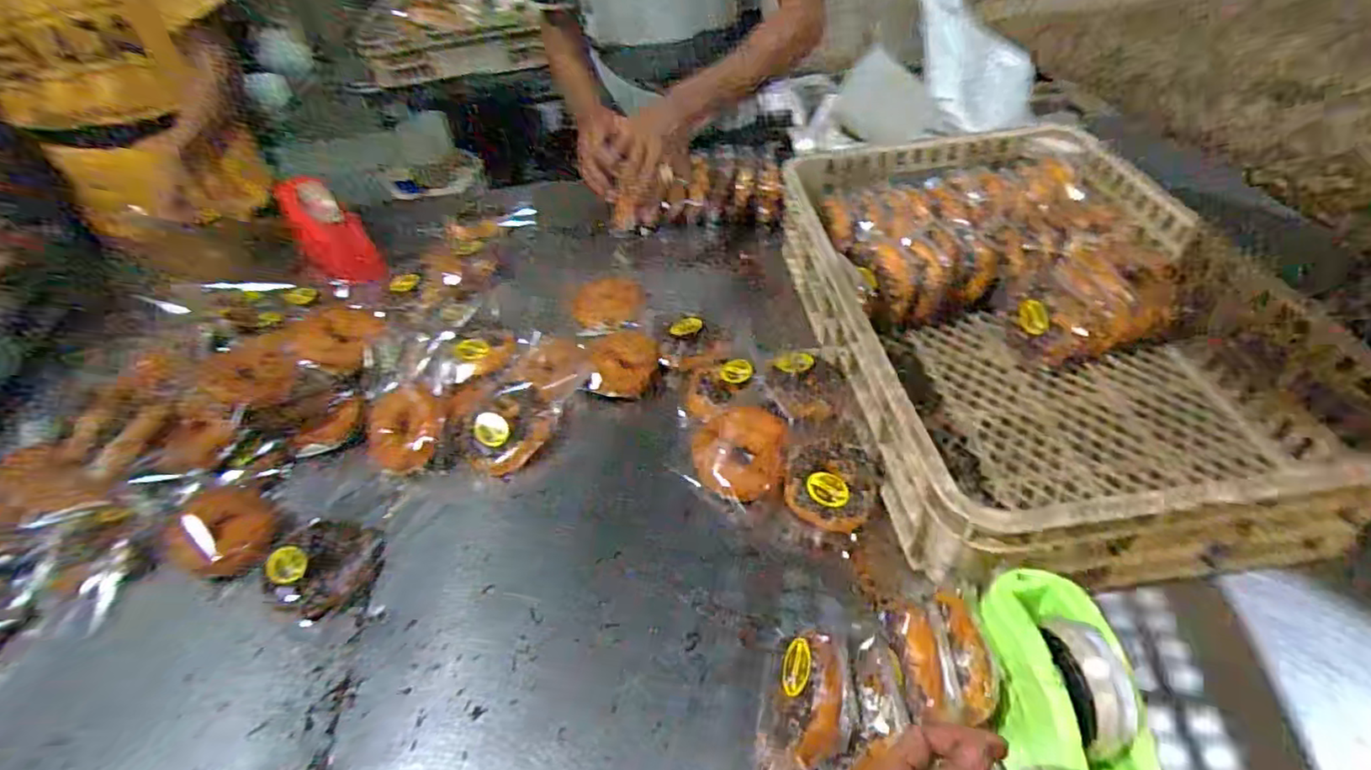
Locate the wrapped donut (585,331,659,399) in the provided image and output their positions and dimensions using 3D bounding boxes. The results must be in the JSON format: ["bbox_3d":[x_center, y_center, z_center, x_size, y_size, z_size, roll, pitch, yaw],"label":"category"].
[{"bbox_3d":[-0.074,-0.025,0.798,0.081,0.033,0.101,-2,47,4],"label":"wrapped donut"}]

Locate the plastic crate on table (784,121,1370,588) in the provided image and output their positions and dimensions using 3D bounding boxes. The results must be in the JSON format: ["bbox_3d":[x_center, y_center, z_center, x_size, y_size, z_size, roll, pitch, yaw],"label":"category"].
[{"bbox_3d":[0.376,-0.095,0.733,0.419,0.119,0.621,-7,47,-1],"label":"plastic crate on table"}]

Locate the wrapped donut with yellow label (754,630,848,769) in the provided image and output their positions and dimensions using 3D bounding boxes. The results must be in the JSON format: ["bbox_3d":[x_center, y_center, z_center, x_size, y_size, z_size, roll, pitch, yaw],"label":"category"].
[{"bbox_3d":[0.088,0.242,0.487,0.064,0.083,0.094,6,48,12],"label":"wrapped donut with yellow label"}]

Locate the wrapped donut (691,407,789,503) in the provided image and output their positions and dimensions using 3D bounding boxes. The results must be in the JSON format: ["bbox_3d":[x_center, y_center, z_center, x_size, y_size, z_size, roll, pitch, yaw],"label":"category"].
[{"bbox_3d":[0.058,0.072,0.694,0.099,0.028,0.101,4,48,10],"label":"wrapped donut"}]

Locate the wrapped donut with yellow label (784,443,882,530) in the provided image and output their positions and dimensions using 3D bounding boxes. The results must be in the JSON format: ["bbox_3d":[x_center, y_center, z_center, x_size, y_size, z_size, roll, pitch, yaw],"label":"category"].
[{"bbox_3d":[0.149,0.096,0.658,0.090,0.028,0.100,17,51,21],"label":"wrapped donut with yellow label"}]

